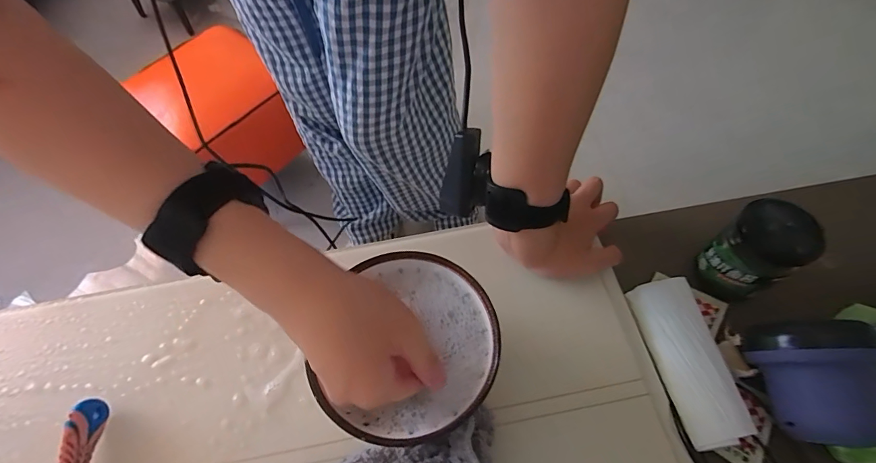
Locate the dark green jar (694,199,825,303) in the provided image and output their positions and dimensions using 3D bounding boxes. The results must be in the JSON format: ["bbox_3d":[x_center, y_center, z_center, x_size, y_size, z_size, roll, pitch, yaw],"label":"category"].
[{"bbox_3d":[0.265,0.021,0.354,0.052,0.095,0.053,-2,59,3],"label":"dark green jar"}]

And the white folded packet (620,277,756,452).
[{"bbox_3d":[0.202,0.102,0.338,0.052,0.035,0.128,-10,59,-2],"label":"white folded packet"}]

